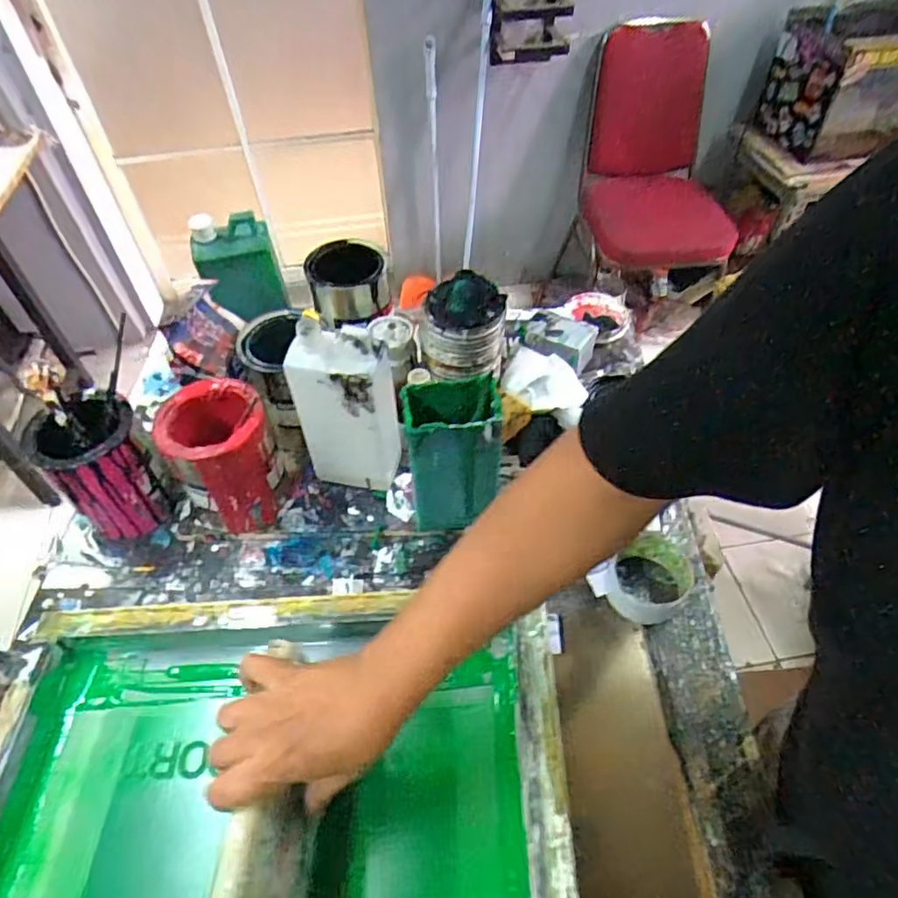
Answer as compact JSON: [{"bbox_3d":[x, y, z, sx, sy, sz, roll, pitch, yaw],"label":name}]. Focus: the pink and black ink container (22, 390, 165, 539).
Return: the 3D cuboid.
[{"bbox_3d":[-0.390,0.025,0.688,0.102,0.149,0.102,-19,53,-14],"label":"pink and black ink container"}]

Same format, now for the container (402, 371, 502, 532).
[{"bbox_3d":[0.004,0.010,0.625,0.090,0.171,0.069,-3,50,-1],"label":"container"}]

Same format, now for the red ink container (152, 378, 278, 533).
[{"bbox_3d":[-0.248,0.012,0.679,0.110,0.161,0.115,-28,55,-20],"label":"red ink container"}]

